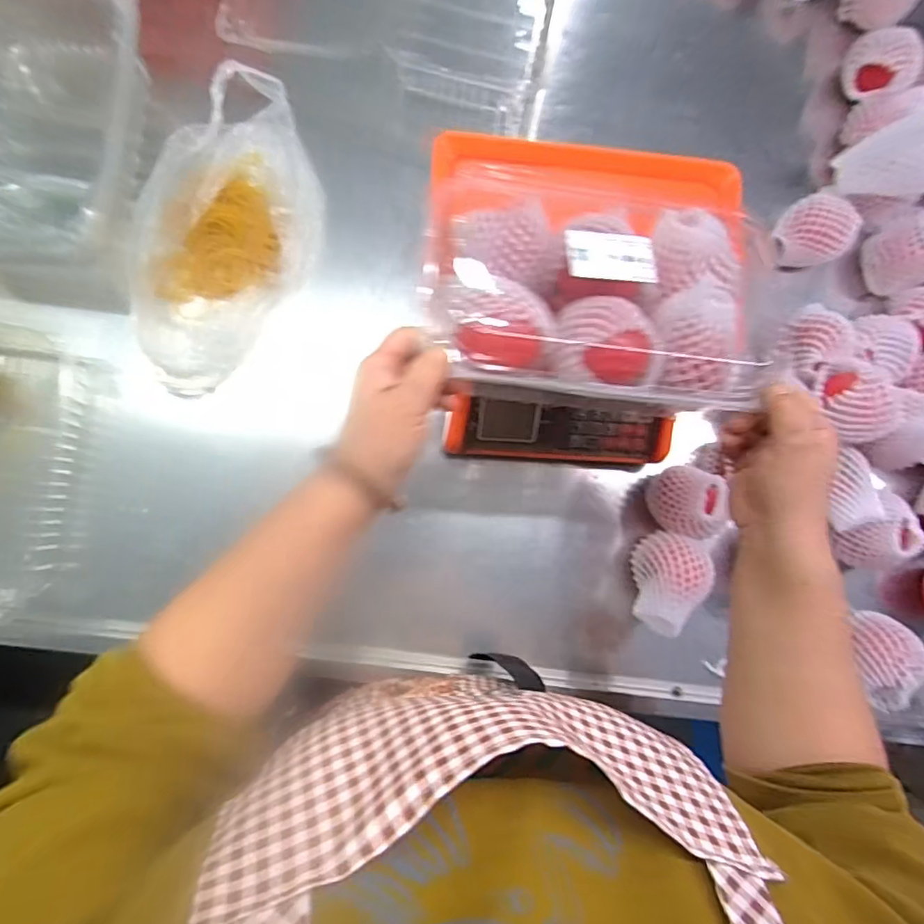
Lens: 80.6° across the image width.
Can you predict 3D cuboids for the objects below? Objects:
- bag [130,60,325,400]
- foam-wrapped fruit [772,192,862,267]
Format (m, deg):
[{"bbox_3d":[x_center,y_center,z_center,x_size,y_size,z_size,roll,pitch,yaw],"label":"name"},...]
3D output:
[{"bbox_3d":[-0.237,-0.237,0.561,0.162,0.052,0.331,12,83,-3],"label":"bag"},{"bbox_3d":[0.386,-0.252,0.610,0.067,0.068,0.071,0,84,-4],"label":"foam-wrapped fruit"}]

